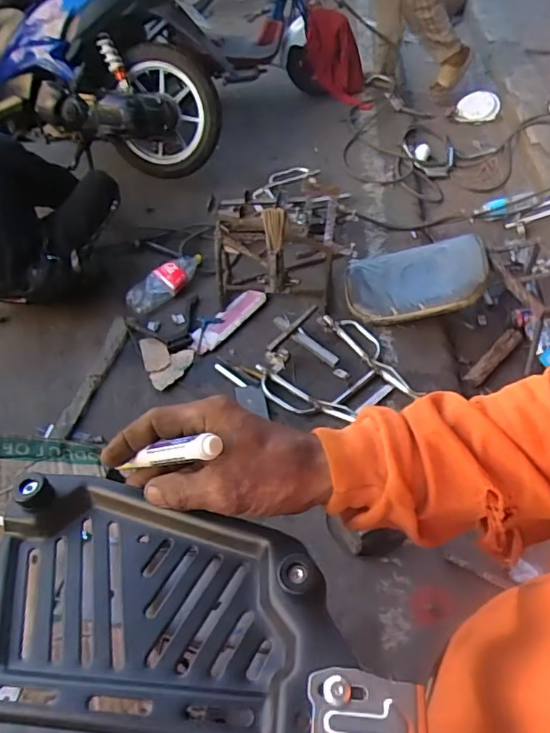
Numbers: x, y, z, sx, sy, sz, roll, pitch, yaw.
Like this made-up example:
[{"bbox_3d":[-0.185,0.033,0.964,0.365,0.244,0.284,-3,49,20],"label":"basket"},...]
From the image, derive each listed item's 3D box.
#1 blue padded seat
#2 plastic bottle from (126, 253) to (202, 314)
[{"bbox_3d":[0.483,-0.289,1.820,0.467,0.066,0.269,-8,72,23],"label":"blue padded seat"},{"bbox_3d":[-0.400,-0.320,1.913,0.330,0.074,0.122,-36,62,-18],"label":"plastic bottle"}]

